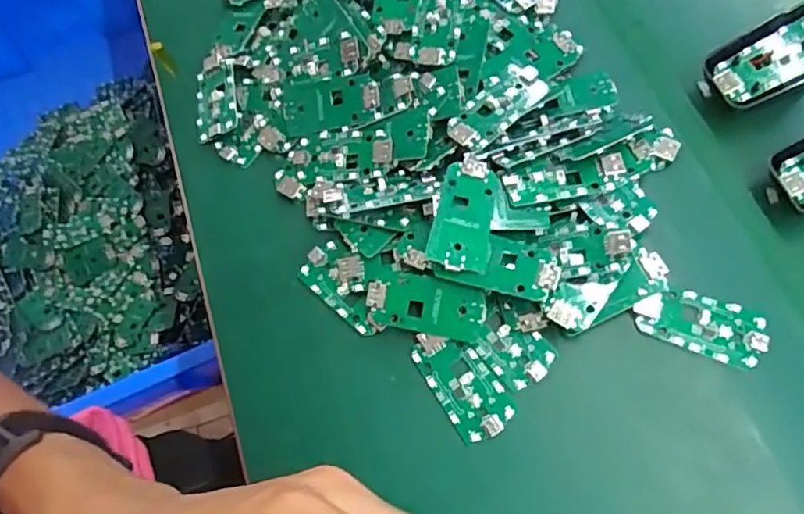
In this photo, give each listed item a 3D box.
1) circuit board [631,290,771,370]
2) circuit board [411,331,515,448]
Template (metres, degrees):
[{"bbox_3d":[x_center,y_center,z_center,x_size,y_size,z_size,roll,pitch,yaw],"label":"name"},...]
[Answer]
[{"bbox_3d":[0.155,0.034,0.313,0.062,0.009,0.031,22,71,13],"label":"circuit board"},{"bbox_3d":[0.031,0.065,0.316,0.032,0.006,0.061,-31,68,-8],"label":"circuit board"}]

